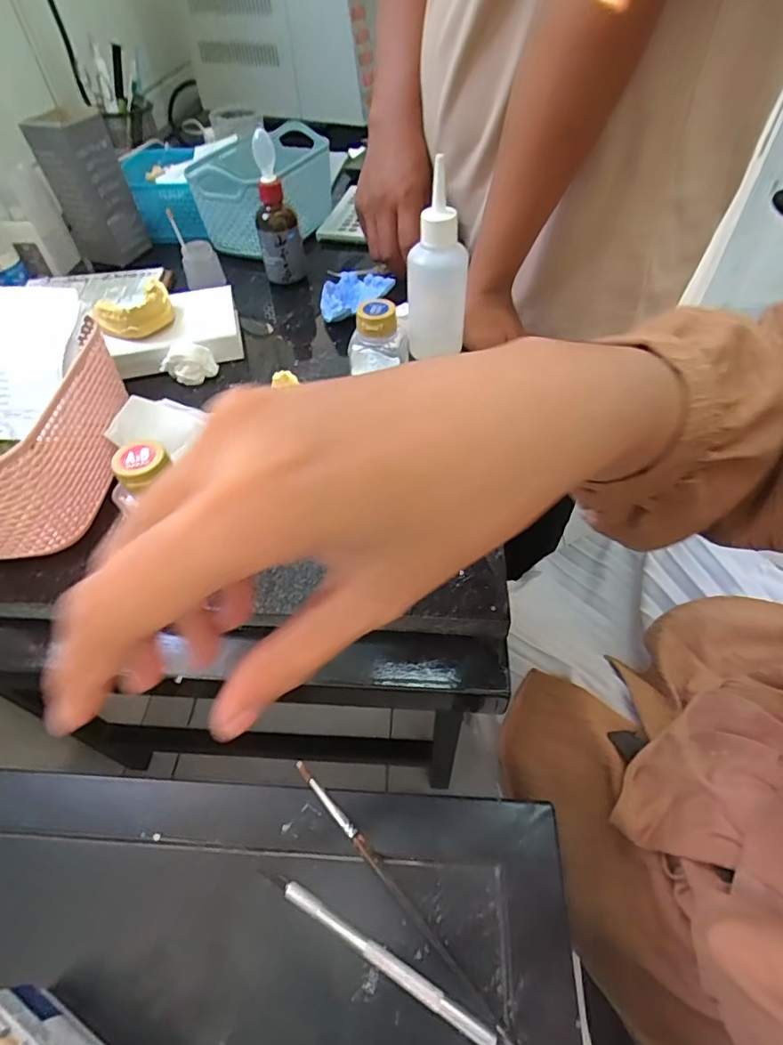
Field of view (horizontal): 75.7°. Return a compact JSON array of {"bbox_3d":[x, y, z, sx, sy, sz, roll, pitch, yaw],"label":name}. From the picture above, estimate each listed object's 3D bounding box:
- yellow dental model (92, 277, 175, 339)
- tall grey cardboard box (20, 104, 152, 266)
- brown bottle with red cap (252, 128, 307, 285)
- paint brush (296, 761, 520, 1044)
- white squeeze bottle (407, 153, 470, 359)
[{"bbox_3d":[-0.224,-0.186,0.449,0.065,0.029,0.044,-35,57,-24],"label":"yellow dental model"},{"bbox_3d":[-0.337,-0.373,0.569,0.067,0.131,0.061,16,53,16],"label":"tall grey cardboard box"},{"bbox_3d":[-0.116,-0.309,0.506,0.044,0.115,0.038,-9,51,-5],"label":"brown bottle with red cap"},{"bbox_3d":[0.010,0.200,0.259,0.008,0.007,0.190,-36,58,-24],"label":"paint brush"},{"bbox_3d":[0.035,-0.192,0.390,0.044,0.129,0.033,-1,51,2],"label":"white squeeze bottle"}]

